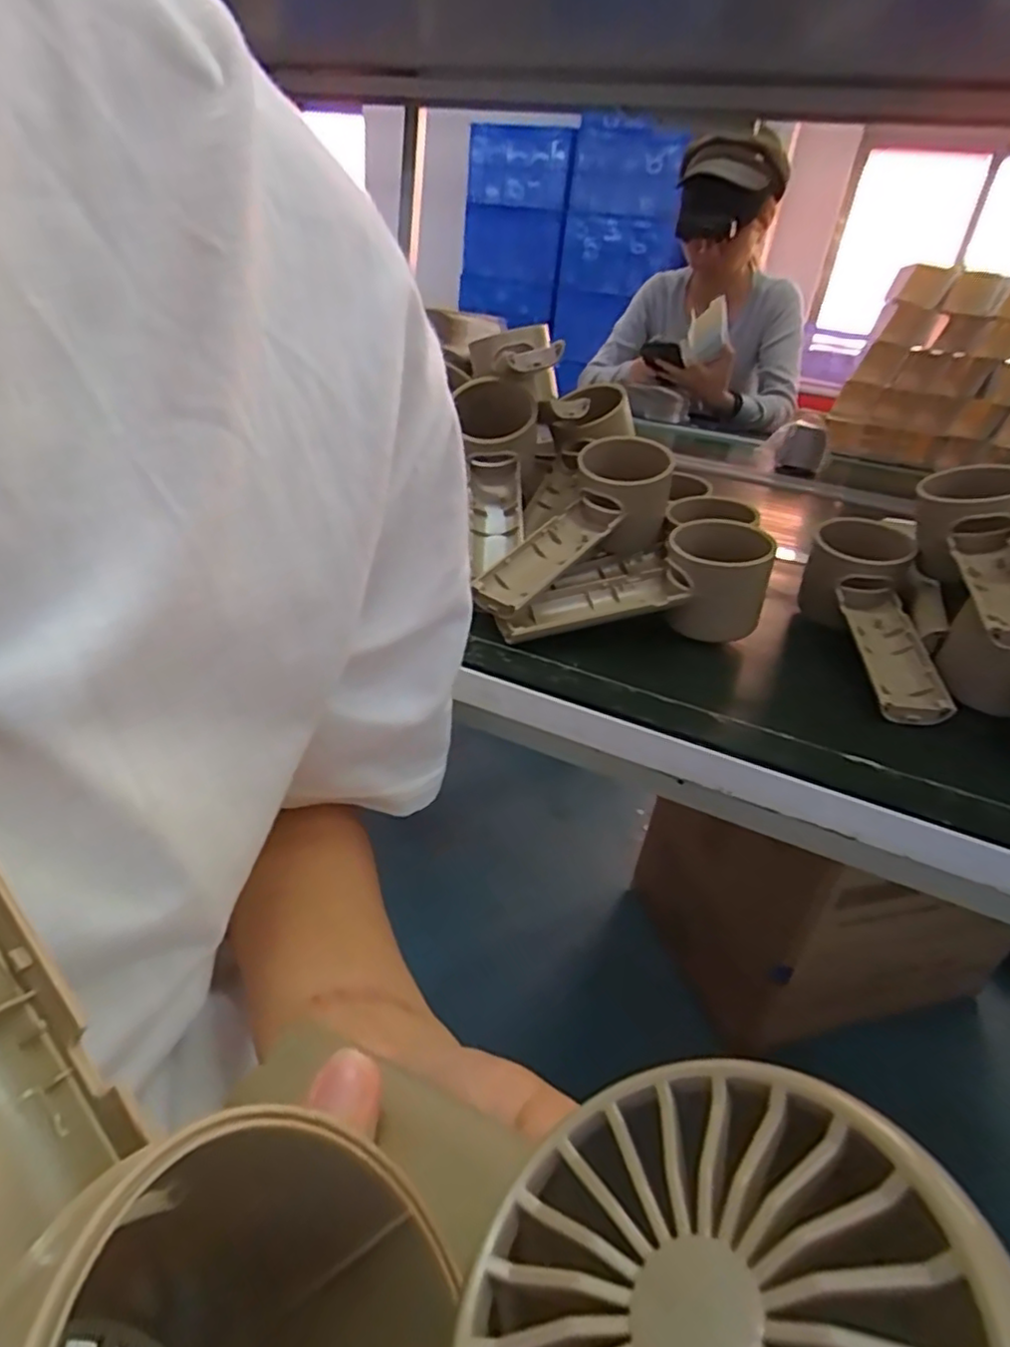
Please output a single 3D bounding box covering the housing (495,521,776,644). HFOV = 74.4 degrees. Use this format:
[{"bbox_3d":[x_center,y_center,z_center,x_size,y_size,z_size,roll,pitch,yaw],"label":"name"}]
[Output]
[{"bbox_3d":[0.073,-0.045,0.385,0.157,0.058,0.073,-14,32,-5],"label":"housing"}]

